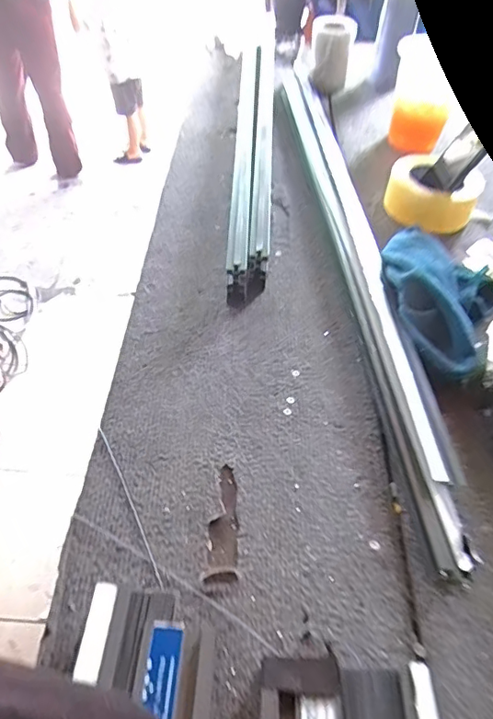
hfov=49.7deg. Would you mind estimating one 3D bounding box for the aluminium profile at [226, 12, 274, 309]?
[{"bbox_3d":[0.010,-0.292,0.766,0.048,0.059,0.570,2,48,0],"label":"aluminium profile"}]

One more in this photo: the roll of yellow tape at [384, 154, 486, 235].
[{"bbox_3d":[0.239,-0.221,0.711,0.111,0.055,0.111,1,48,-1],"label":"roll of yellow tape"}]

